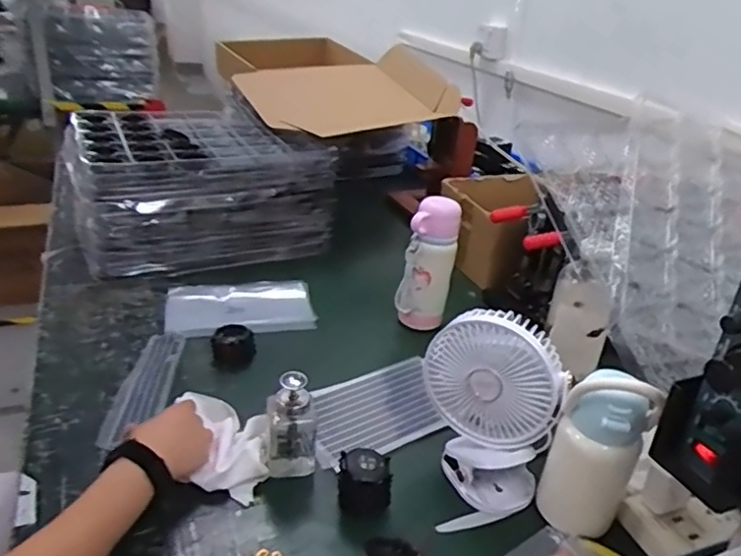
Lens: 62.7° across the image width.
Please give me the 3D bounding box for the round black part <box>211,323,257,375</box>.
[{"bbox_3d":[-0.195,0.100,0.866,0.061,0.045,0.058,-1,28,-11],"label":"round black part"}]

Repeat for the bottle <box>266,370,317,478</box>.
[{"bbox_3d":[-0.087,0.161,0.672,0.058,0.119,0.044,0,28,-9],"label":"bottle"}]

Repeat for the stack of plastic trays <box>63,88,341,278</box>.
[{"bbox_3d":[-0.337,-0.187,1.200,0.447,0.197,0.347,-9,31,-26],"label":"stack of plastic trays"}]

